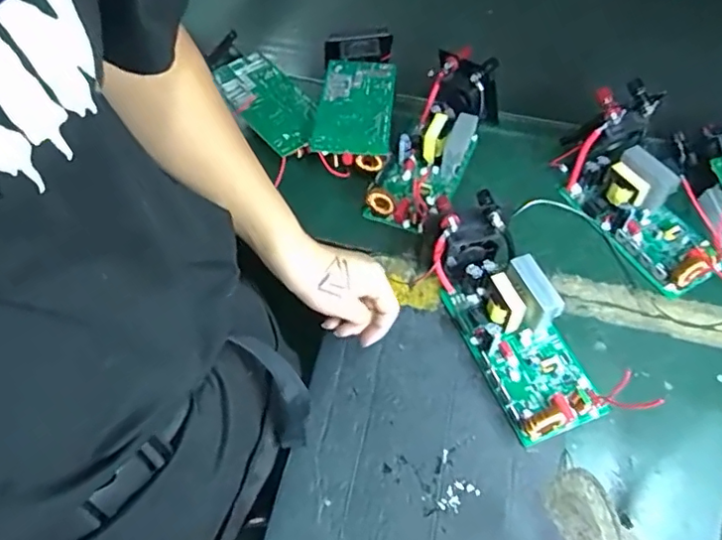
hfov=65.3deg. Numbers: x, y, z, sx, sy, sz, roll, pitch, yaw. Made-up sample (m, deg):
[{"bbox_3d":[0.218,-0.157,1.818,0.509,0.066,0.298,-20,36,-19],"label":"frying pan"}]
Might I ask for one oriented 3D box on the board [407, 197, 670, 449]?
[{"bbox_3d":[0.153,0.044,0.571,0.109,0.083,0.264,-24,58,-15],"label":"board"}]

